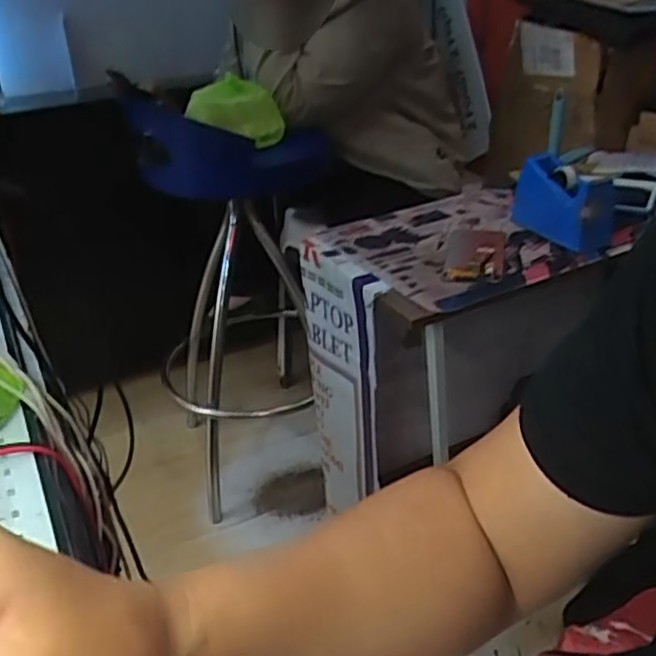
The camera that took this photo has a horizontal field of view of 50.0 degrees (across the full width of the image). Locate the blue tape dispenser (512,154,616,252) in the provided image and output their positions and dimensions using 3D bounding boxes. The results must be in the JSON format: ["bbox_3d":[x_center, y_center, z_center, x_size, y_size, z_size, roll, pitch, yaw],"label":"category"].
[{"bbox_3d":[0.302,-0.165,0.913,0.057,0.089,0.145,-15,31,-19],"label":"blue tape dispenser"}]

